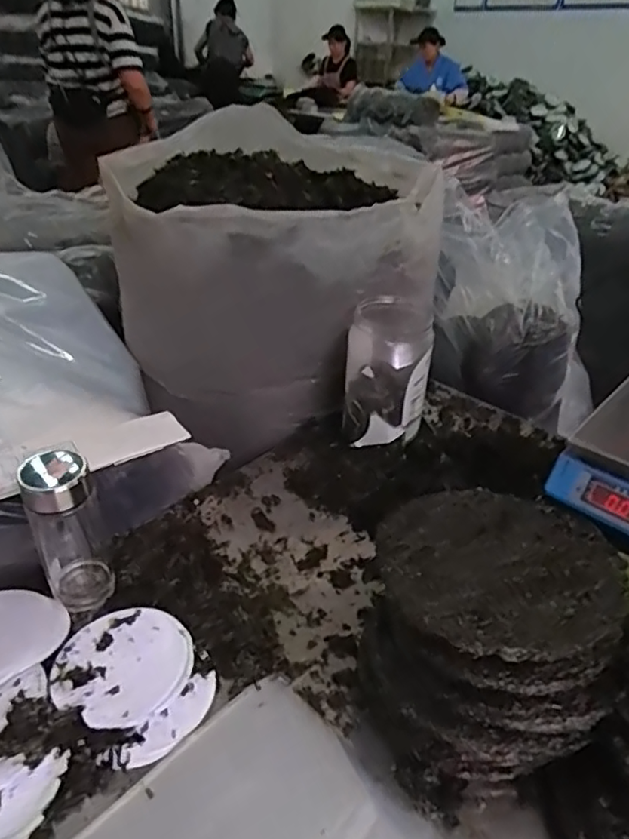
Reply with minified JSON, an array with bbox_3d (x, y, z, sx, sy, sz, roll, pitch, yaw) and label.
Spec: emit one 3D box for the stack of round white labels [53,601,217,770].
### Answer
[{"bbox_3d":[-0.170,0.241,0.561,0.151,0.010,0.120,20,36,23],"label":"stack of round white labels"}]

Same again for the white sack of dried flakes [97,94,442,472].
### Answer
[{"bbox_3d":[-0.080,-0.283,1.076,0.514,0.403,0.602,-6,34,-15],"label":"white sack of dried flakes"}]

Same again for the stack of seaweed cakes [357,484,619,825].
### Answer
[{"bbox_3d":[0.154,0.188,0.541,0.207,0.164,0.258,18,36,21],"label":"stack of seaweed cakes"}]

